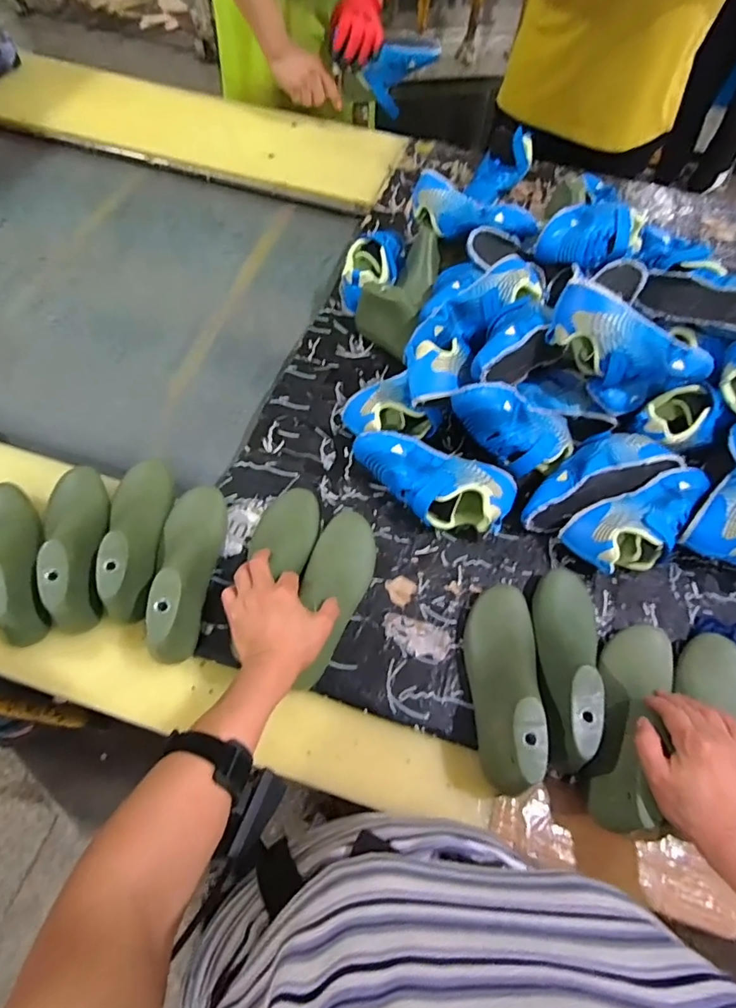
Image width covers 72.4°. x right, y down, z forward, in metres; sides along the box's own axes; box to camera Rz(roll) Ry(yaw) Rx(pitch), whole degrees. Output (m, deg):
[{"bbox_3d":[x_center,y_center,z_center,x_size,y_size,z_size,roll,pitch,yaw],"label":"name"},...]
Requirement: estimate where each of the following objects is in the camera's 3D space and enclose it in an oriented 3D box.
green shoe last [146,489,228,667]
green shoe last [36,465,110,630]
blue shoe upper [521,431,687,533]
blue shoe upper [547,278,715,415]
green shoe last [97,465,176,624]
[{"bbox_3d":[-0.218,0.074,0.576,0.068,0.094,0.201,6,61,0],"label":"green shoe last"},{"bbox_3d":[-0.354,0.034,0.600,0.074,0.067,0.217,-17,64,-12],"label":"green shoe last"},{"bbox_3d":[0.296,-0.038,0.660,0.210,0.065,0.082,-22,65,-14],"label":"blue shoe upper"},{"bbox_3d":[0.337,-0.193,0.647,0.215,0.119,0.080,13,61,4],"label":"blue shoe upper"},{"bbox_3d":[-0.284,0.031,0.618,0.080,0.080,0.209,-5,48,-6],"label":"green shoe last"}]

